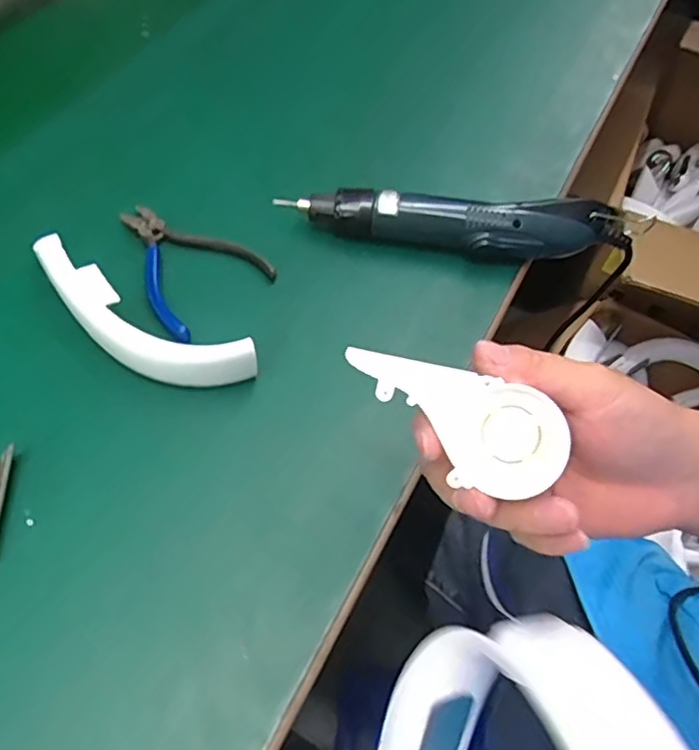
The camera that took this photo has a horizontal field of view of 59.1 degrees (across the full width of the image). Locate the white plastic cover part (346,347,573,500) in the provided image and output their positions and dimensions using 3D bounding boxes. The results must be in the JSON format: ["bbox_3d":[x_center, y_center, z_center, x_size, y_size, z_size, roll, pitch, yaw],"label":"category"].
[{"bbox_3d":[0.044,0.010,0.252,0.089,0.025,0.047,32,59,6],"label":"white plastic cover part"}]

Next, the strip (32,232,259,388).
[{"bbox_3d":[-0.132,-0.032,0.370,0.163,0.045,0.047,29,61,14],"label":"strip"}]

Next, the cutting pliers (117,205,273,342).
[{"bbox_3d":[-0.116,-0.078,0.416,0.110,0.011,0.080,39,62,22],"label":"cutting pliers"}]

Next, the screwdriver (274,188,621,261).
[{"bbox_3d":[0.072,-0.104,0.429,0.236,0.038,0.041,3,59,-2],"label":"screwdriver"}]

